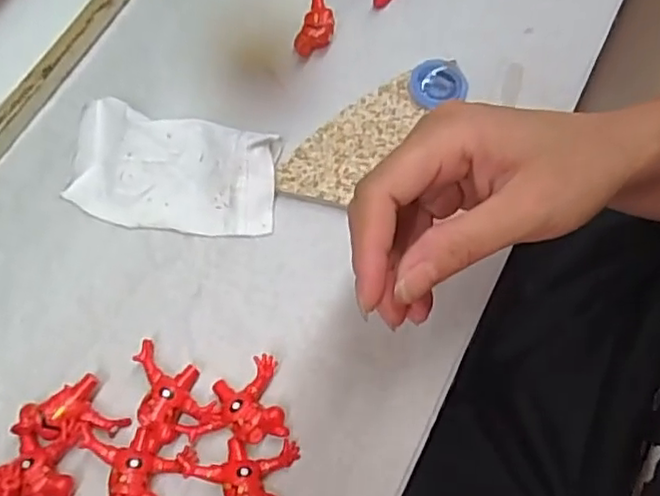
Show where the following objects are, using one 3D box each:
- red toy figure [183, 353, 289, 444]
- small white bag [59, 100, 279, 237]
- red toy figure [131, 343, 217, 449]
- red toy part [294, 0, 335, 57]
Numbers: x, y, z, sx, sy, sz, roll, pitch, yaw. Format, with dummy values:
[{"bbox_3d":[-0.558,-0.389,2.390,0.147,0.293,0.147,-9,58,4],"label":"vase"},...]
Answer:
[{"bbox_3d":[-0.042,0.068,0.281,0.041,0.013,0.034,-11,69,-2],"label":"red toy figure"},{"bbox_3d":[-0.078,-0.038,0.319,0.104,0.012,0.057,13,70,7],"label":"small white bag"},{"bbox_3d":[-0.072,0.061,0.285,0.029,0.015,0.044,-27,70,-8],"label":"red toy figure"},{"bbox_3d":[-0.006,-0.121,0.352,0.018,0.013,0.038,16,70,8],"label":"red toy part"}]

